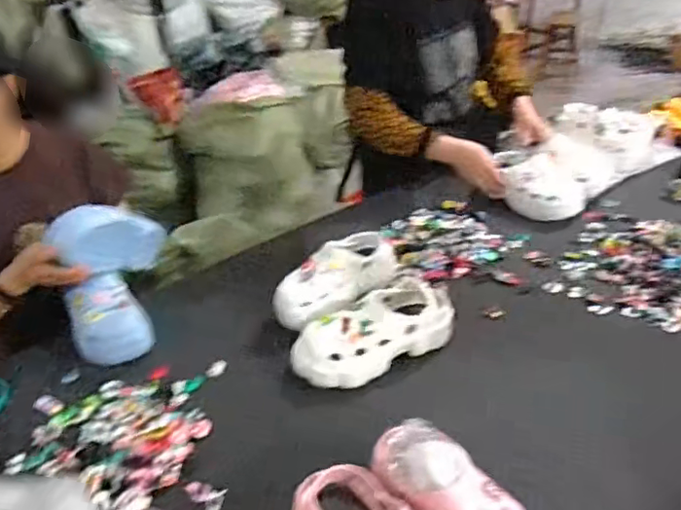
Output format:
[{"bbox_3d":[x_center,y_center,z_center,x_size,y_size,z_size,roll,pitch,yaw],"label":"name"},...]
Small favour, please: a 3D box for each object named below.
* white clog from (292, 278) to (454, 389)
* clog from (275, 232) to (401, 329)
[{"bbox_3d":[0.052,0.128,0.931,0.260,0.089,0.100,-16,36,-16],"label":"white clog"},{"bbox_3d":[-0.001,0.043,1.059,0.247,0.091,0.132,-31,42,-32],"label":"clog"}]

